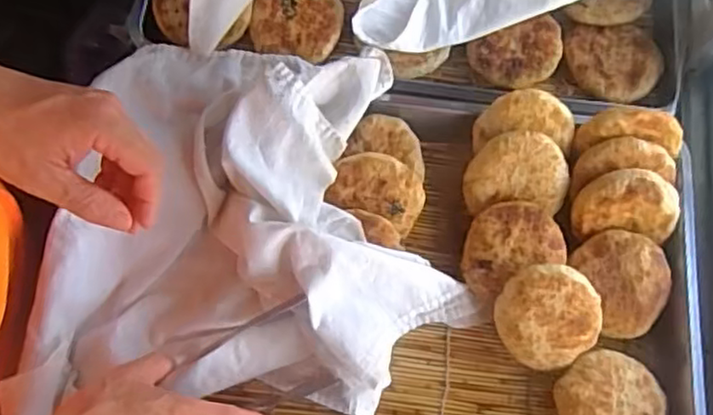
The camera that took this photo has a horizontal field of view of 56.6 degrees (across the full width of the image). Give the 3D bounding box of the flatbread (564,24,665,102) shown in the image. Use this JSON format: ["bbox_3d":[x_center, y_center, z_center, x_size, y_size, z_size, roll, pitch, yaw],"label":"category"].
[{"bbox_3d":[0.272,-0.152,0.693,0.101,0.012,0.085,2,73,-2],"label":"flatbread"}]

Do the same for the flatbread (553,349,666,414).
[{"bbox_3d":[0.226,0.177,0.593,0.091,0.033,0.091,1,73,-2],"label":"flatbread"}]

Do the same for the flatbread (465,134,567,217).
[{"bbox_3d":[0.150,-0.032,0.629,0.096,0.019,0.076,-8,107,7],"label":"flatbread"}]

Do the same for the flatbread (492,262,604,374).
[{"bbox_3d":[0.172,0.099,0.593,0.090,0.022,0.090,1,101,4],"label":"flatbread"}]

